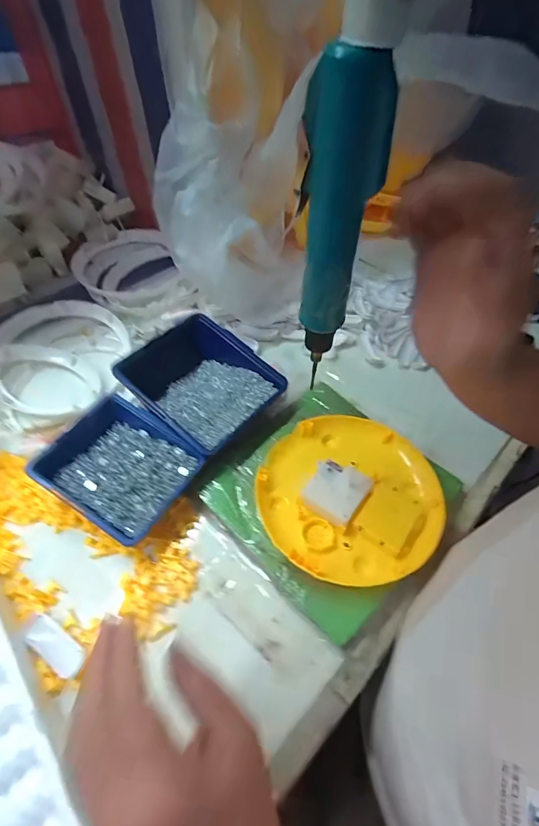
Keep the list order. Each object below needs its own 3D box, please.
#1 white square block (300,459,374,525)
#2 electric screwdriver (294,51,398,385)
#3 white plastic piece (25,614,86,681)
[{"bbox_3d":[0.068,0.082,0.403,0.054,0.024,0.058,28,56,20],"label":"white square block"},{"bbox_3d":[0.041,-0.114,0.252,0.031,0.180,0.037,-38,61,-27],"label":"electric screwdriver"},{"bbox_3d":[-0.180,0.197,0.328,0.057,0.009,0.023,36,34,14],"label":"white plastic piece"}]

